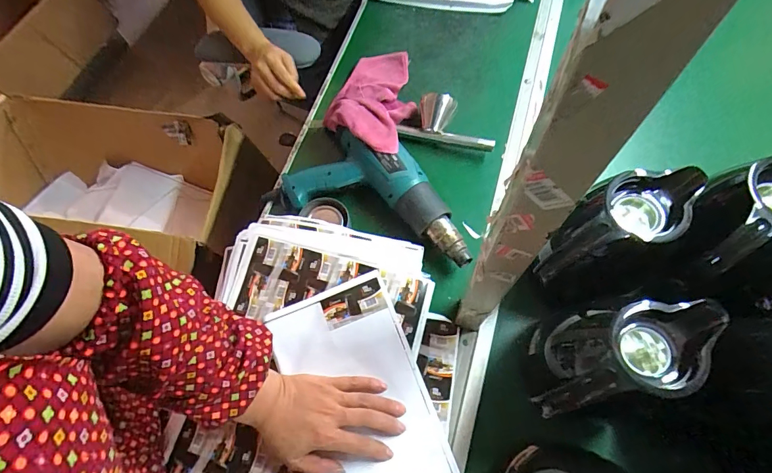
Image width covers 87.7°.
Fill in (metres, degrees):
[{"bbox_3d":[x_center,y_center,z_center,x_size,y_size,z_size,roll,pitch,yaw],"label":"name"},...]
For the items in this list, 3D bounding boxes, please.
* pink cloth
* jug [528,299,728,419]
[{"bbox_3d":[-0.024,-0.216,0.651,0.129,0.058,0.257,3,47,4],"label":"pink cloth"},{"bbox_3d":[0.210,0.117,0.412,0.149,0.178,0.092,-9,68,-1],"label":"jug"}]

